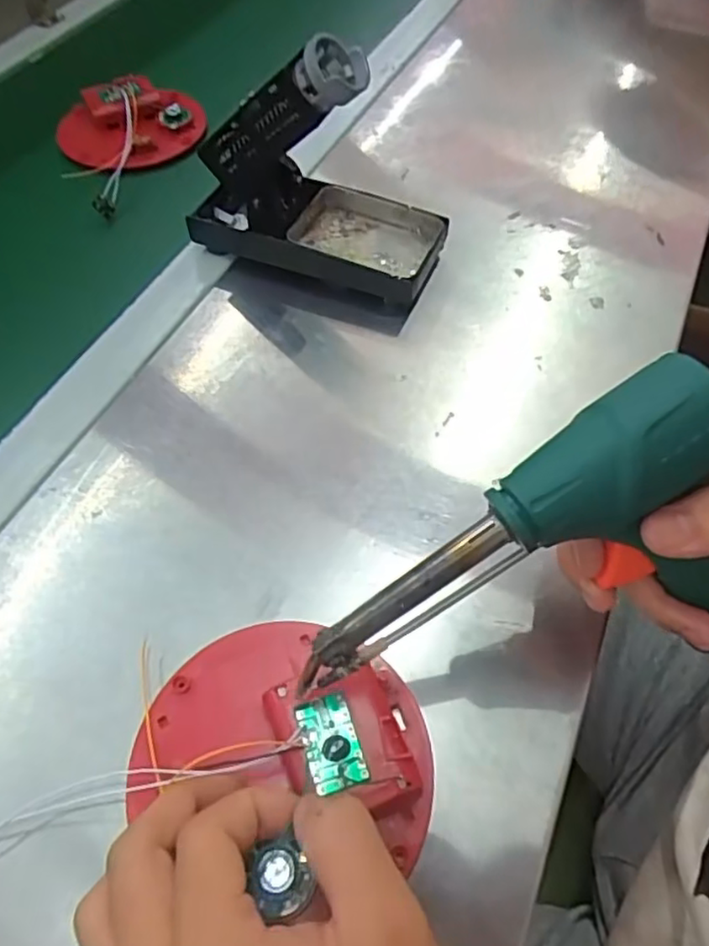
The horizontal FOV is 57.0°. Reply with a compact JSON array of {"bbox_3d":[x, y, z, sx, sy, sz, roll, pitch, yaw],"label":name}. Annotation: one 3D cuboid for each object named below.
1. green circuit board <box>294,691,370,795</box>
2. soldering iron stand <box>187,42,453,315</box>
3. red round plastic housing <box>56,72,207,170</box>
[{"bbox_3d":[-0.010,0.106,0.259,0.021,0.004,0.035,-15,57,-9],"label":"green circuit board"},{"bbox_3d":[-0.024,-0.194,0.413,0.165,0.128,0.074,21,59,14],"label":"soldering iron stand"},{"bbox_3d":[-0.197,-0.306,0.559,0.112,0.035,0.107,0,55,1],"label":"red round plastic housing"}]

